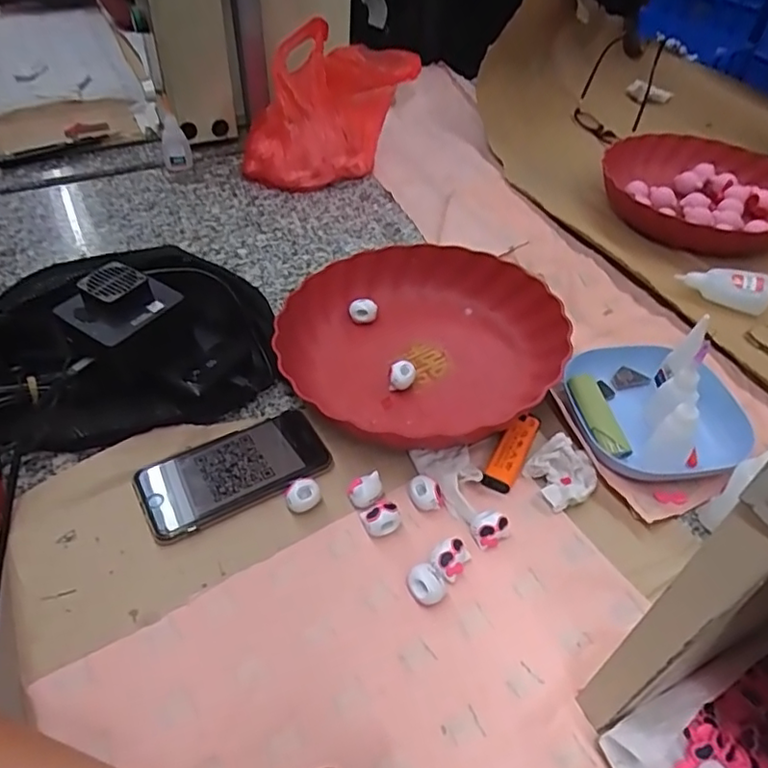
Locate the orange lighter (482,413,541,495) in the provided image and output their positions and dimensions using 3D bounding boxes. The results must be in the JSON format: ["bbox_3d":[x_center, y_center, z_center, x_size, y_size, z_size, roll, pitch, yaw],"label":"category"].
[{"bbox_3d":[0.102,0.052,0.477,0.023,0.019,0.075,24,46,17],"label":"orange lighter"}]

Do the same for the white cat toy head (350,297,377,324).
[{"bbox_3d":[-0.020,-0.072,0.584,0.025,0.017,0.022,5,44,-3],"label":"white cat toy head"}]

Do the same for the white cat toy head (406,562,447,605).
[{"bbox_3d":[0.027,0.131,0.393,0.021,0.017,0.023,4,44,-4],"label":"white cat toy head"}]

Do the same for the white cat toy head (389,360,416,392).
[{"bbox_3d":[0.016,-0.005,0.517,0.021,0.022,0.018,8,44,1],"label":"white cat toy head"}]

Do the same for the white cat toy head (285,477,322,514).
[{"bbox_3d":[-0.058,0.079,0.435,0.025,0.016,0.019,10,44,2],"label":"white cat toy head"}]

